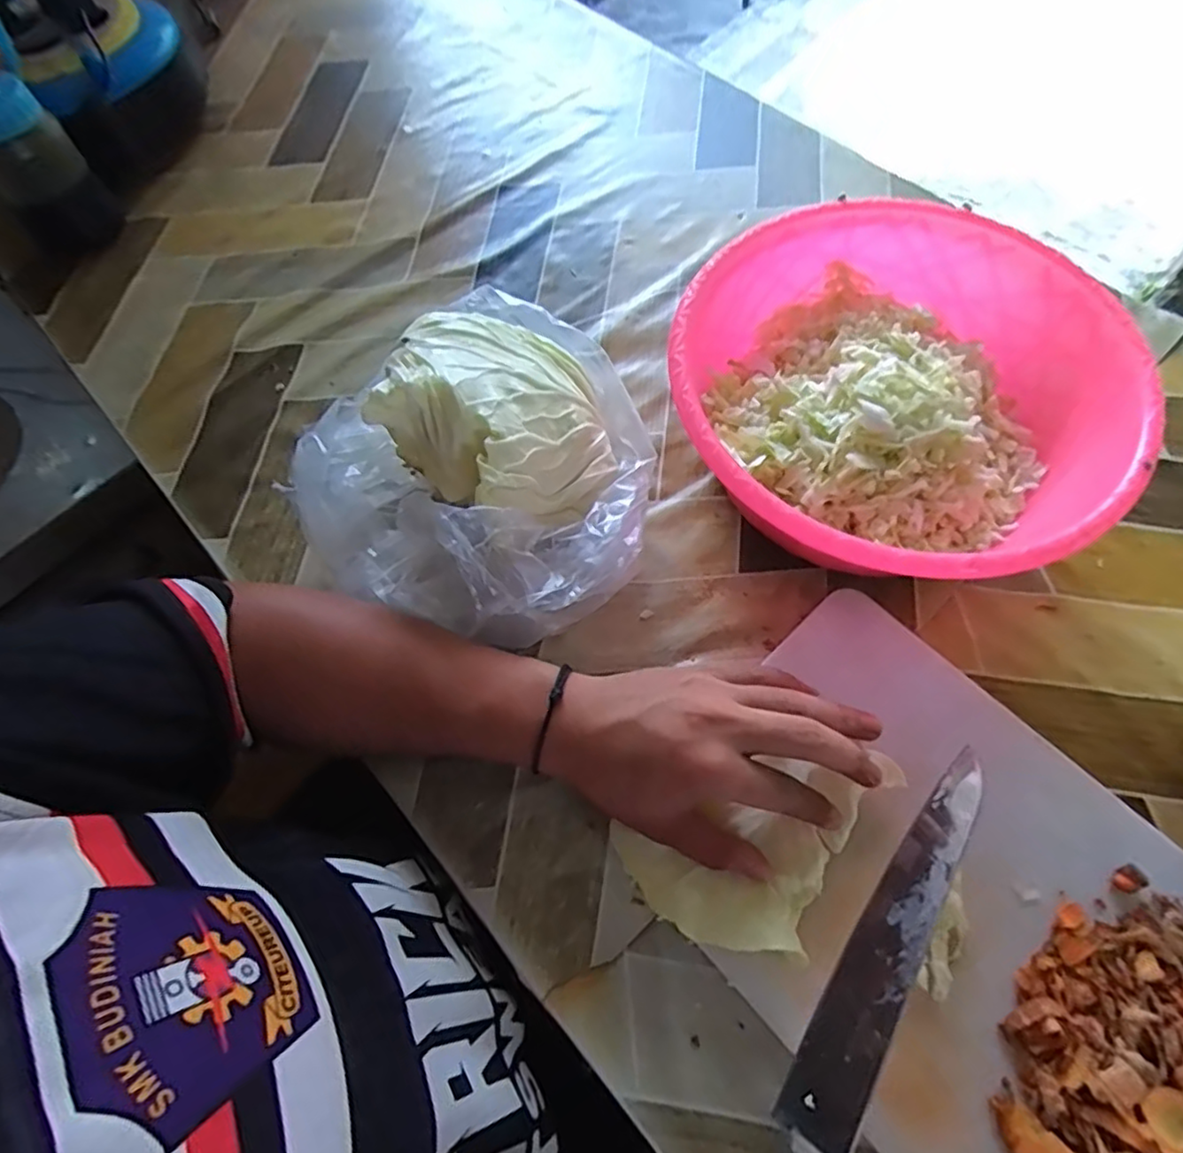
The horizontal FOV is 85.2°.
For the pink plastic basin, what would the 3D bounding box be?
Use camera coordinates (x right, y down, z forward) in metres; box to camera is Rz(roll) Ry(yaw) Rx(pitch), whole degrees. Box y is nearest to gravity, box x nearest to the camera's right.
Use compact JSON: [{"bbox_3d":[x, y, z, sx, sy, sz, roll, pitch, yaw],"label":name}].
[{"bbox_3d":[0.167,-0.095,0.377,0.227,0.090,0.233,-1,65,2],"label":"pink plastic basin"}]

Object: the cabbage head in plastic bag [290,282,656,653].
[{"bbox_3d":[-0.059,-0.062,0.363,0.197,0.104,0.189,-1,65,2],"label":"cabbage head in plastic bag"}]

